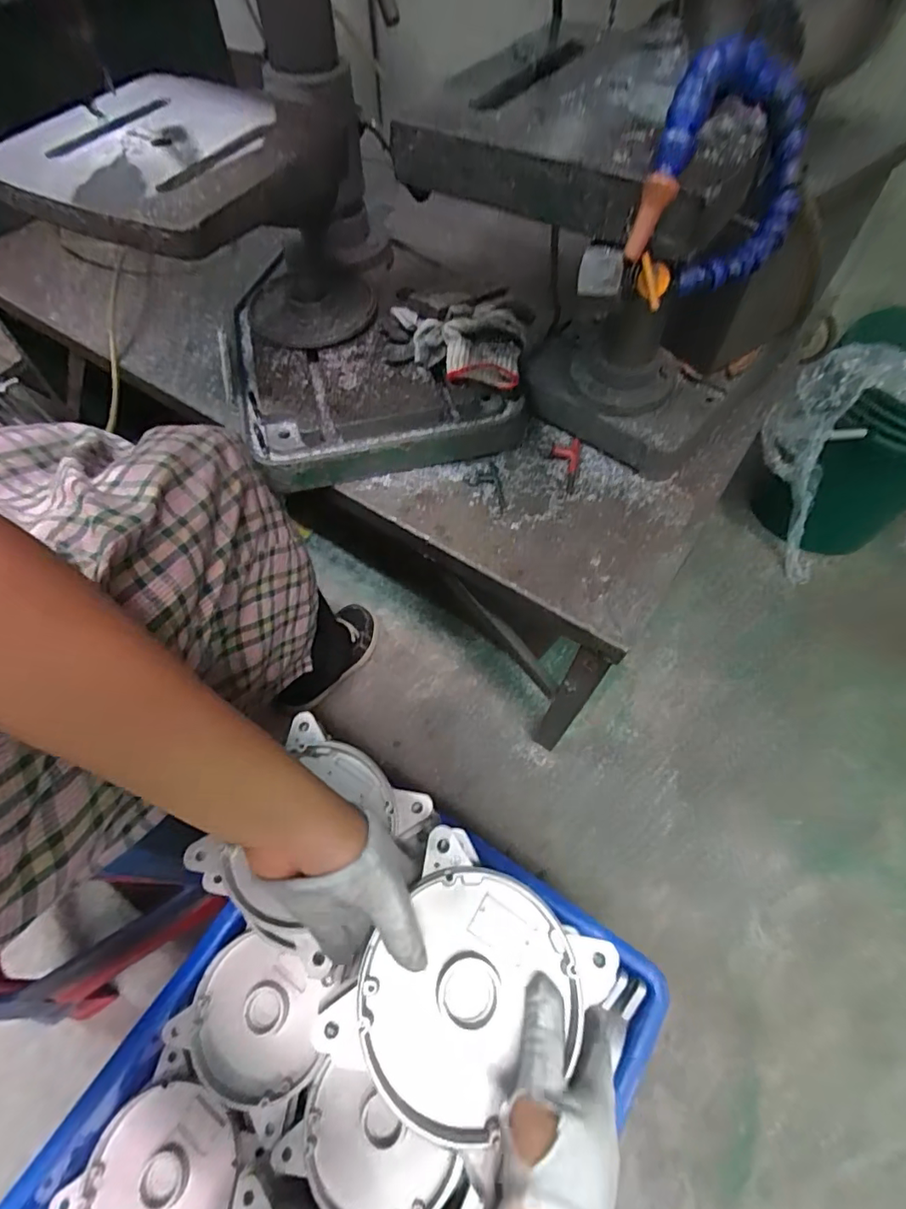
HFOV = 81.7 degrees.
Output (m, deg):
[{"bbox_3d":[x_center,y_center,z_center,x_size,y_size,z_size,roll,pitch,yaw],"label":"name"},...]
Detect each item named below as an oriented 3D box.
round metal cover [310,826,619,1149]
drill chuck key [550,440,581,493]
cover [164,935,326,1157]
[{"bbox_3d":[0.013,0.249,0.338,0.140,0.023,0.143,31,66,15],"label":"round metal cover"},{"bbox_3d":[0.129,-0.165,0.613,0.034,0.006,0.078,10,62,5],"label":"drill chuck key"},{"bbox_3d":[-0.196,0.416,0.510,0.136,0.019,0.137,0,62,0],"label":"cover"}]

